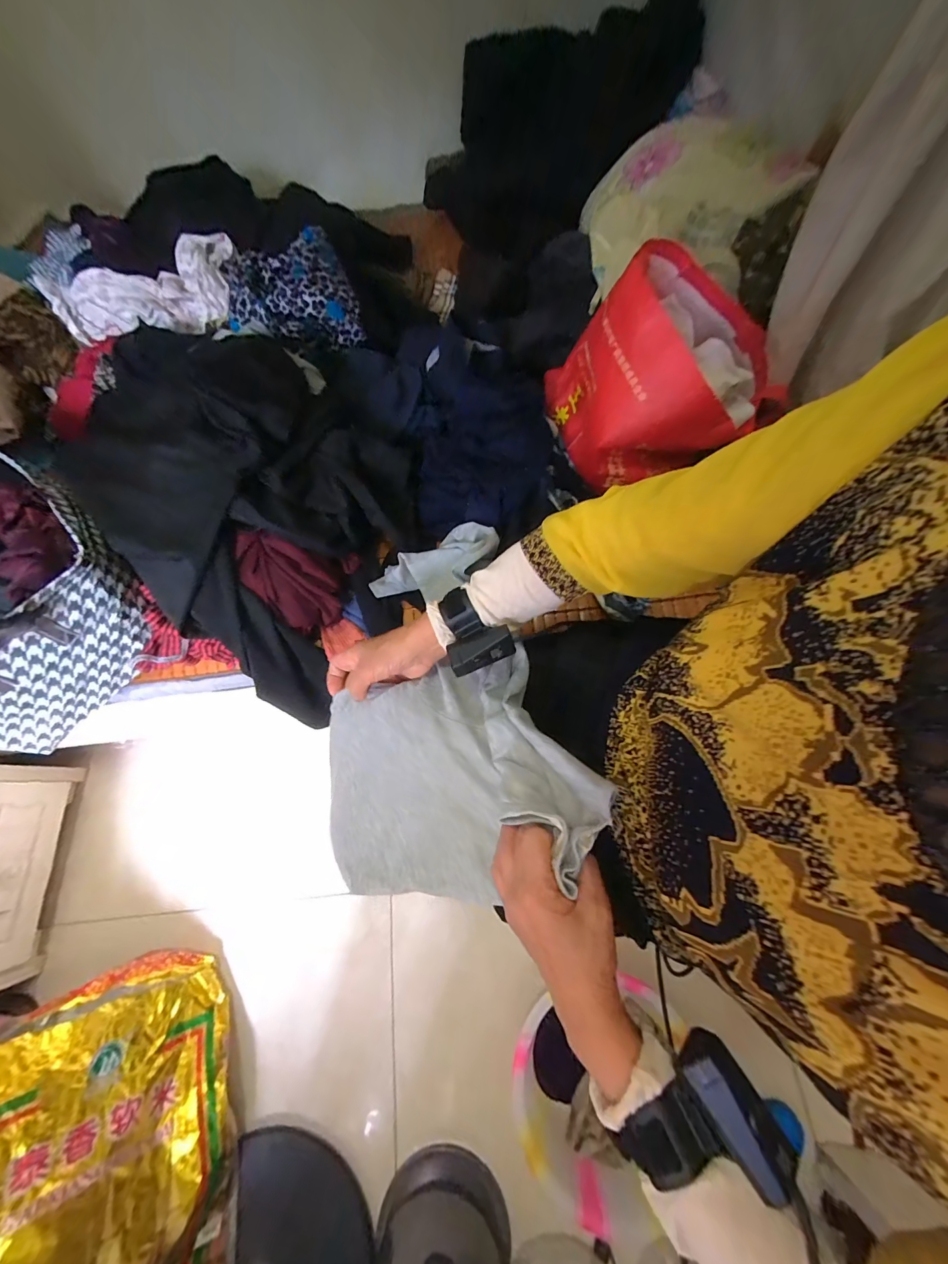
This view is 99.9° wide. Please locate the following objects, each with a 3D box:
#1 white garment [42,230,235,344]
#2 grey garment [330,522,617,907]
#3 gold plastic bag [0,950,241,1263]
[{"bbox_3d":[-0.618,-0.634,0.741,0.346,0.086,0.158,-3,68,1],"label":"white garment"},{"bbox_3d":[-0.038,0.051,0.485,0.287,0.197,0.465,-3,68,1],"label":"grey garment"},{"bbox_3d":[-0.618,0.967,0.624,0.158,0.411,0.691,-46,54,25],"label":"gold plastic bag"}]

